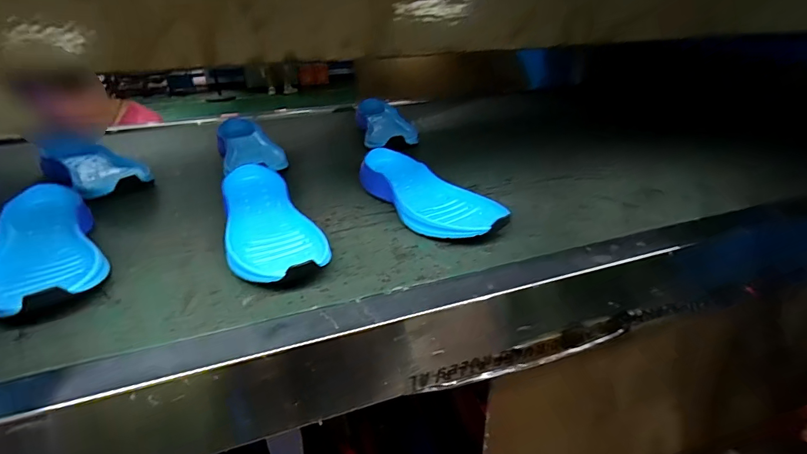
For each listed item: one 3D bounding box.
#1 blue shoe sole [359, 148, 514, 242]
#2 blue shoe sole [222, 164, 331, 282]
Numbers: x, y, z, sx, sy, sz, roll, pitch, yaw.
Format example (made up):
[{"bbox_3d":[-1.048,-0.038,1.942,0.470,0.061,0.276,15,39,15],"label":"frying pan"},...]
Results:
[{"bbox_3d":[0.032,-0.042,0.522,0.093,0.053,0.221,-17,32,-28],"label":"blue shoe sole"},{"bbox_3d":[-0.151,-0.010,0.469,0.094,0.049,0.218,-11,30,-19],"label":"blue shoe sole"}]

